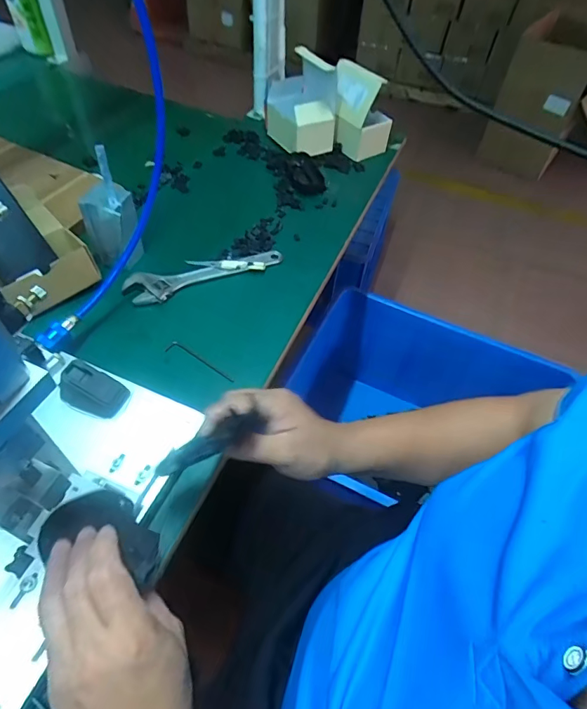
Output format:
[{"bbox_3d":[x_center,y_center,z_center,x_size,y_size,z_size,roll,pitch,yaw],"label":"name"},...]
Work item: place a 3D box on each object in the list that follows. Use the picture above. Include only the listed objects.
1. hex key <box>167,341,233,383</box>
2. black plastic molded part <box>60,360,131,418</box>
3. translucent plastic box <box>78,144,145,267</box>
[{"bbox_3d":[-0.120,0.009,0.569,0.097,0.005,0.018,25,49,4],"label":"hex key"},{"bbox_3d":[-0.219,0.040,0.476,0.063,0.044,0.043,19,53,9],"label":"black plastic molded part"},{"bbox_3d":[-0.246,-0.185,0.588,0.068,0.159,0.040,-20,57,-19],"label":"translucent plastic box"}]

